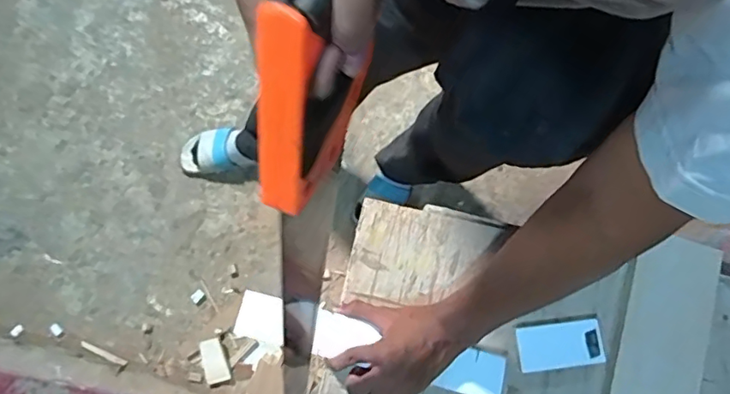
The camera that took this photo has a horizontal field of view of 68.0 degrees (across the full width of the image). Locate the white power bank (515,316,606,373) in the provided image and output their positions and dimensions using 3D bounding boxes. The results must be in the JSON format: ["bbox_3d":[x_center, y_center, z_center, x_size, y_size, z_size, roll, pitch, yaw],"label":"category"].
[{"bbox_3d":[0.218,0.165,0.609,0.095,0.021,0.049,-8,77,-2],"label":"white power bank"}]

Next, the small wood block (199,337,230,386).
[{"bbox_3d":[-0.340,0.370,1.223,0.050,0.017,0.099,-15,81,-8],"label":"small wood block"}]

